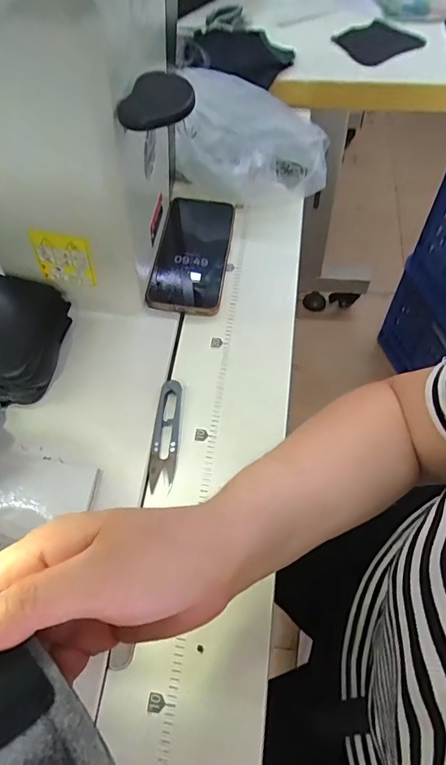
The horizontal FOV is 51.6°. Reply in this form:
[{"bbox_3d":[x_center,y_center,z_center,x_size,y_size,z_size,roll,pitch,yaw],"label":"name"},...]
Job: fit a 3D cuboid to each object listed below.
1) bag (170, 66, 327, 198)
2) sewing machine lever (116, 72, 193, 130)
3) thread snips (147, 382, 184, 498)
[{"bbox_3d":[0.034,-0.278,0.527,0.177,0.107,0.098,0,60,3],"label":"bag"},{"bbox_3d":[-0.042,-0.187,0.306,0.042,0.009,0.057,13,62,10],"label":"sewing machine lever"},{"bbox_3d":[-0.051,0.045,0.412,0.023,0.011,0.102,1,61,4],"label":"thread snips"}]

